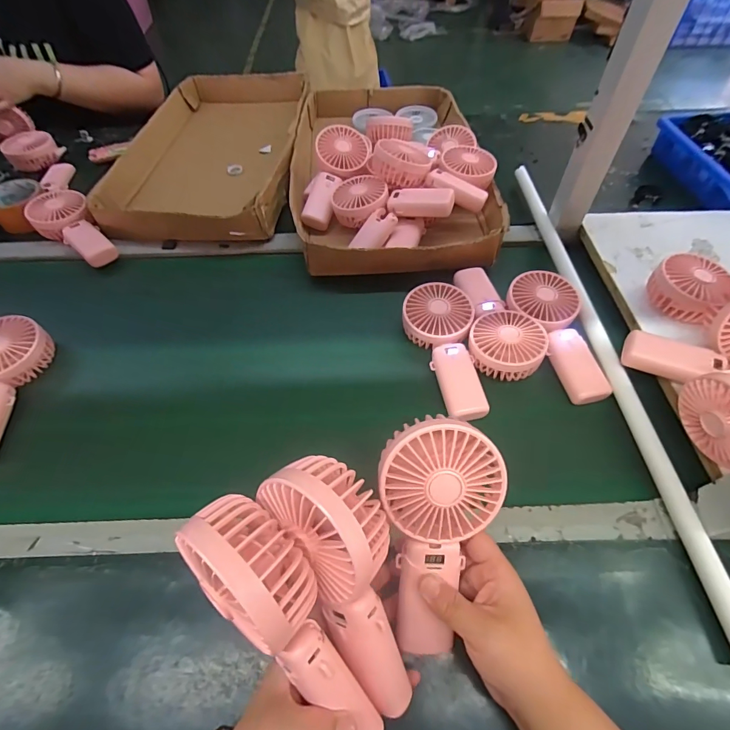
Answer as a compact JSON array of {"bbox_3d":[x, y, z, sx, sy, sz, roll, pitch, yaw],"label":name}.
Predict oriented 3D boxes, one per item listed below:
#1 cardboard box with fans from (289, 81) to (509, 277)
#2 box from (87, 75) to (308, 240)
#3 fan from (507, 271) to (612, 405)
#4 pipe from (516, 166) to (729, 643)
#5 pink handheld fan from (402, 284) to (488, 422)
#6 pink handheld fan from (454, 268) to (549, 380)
[{"bbox_3d":[0.036,-0.363,0.688,0.322,0.101,0.502,-4,56,-2],"label":"cardboard box with fans"},{"bbox_3d":[-0.278,-0.415,0.775,0.299,0.084,0.526,2,56,2],"label":"box"},{"bbox_3d":[0.233,-0.039,0.491,0.086,0.037,0.180,-4,56,-2],"label":"fan"},{"bbox_3d":[0.287,-0.046,0.495,0.020,0.022,0.669,-3,56,-1],"label":"pipe"},{"bbox_3d":[0.094,-0.024,0.483,0.085,0.031,0.186,-1,56,0],"label":"pink handheld fan"},{"bbox_3d":[0.169,-0.065,0.509,0.085,0.034,0.179,-3,56,-1],"label":"pink handheld fan"}]

